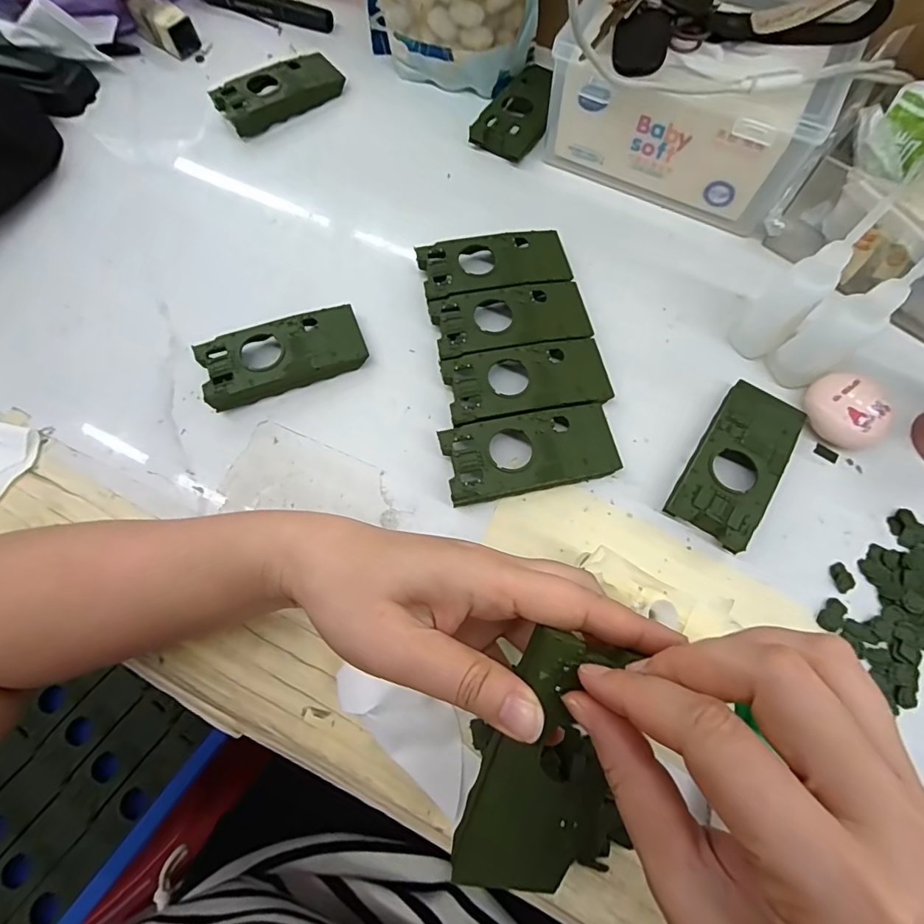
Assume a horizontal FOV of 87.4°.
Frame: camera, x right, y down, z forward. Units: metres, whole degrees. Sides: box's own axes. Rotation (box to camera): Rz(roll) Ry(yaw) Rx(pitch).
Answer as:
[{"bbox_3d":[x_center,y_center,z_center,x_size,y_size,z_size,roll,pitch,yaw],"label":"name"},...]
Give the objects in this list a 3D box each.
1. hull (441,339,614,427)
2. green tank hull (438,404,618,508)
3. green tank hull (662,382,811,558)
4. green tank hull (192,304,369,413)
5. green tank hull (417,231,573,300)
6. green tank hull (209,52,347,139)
[{"bbox_3d":[0.042,-0.050,0.313,0.103,0.020,0.046,-12,71,-3],"label":"hull"},{"bbox_3d":[0.042,-0.004,0.296,0.103,0.020,0.047,-11,71,-3],"label":"green tank hull"},{"bbox_3d":[0.166,-0.001,0.292,0.047,0.021,0.102,32,74,11],"label":"green tank hull"},{"bbox_3d":[-0.118,-0.071,0.324,0.104,0.021,0.047,-20,72,-6],"label":"green tank hull"},{"bbox_3d":[0.023,-0.137,0.345,0.102,0.019,0.047,-13,71,-3],"label":"green tank hull"},{"bbox_3d":[-0.153,-0.312,0.408,0.103,0.020,0.045,-36,74,-11],"label":"green tank hull"}]

